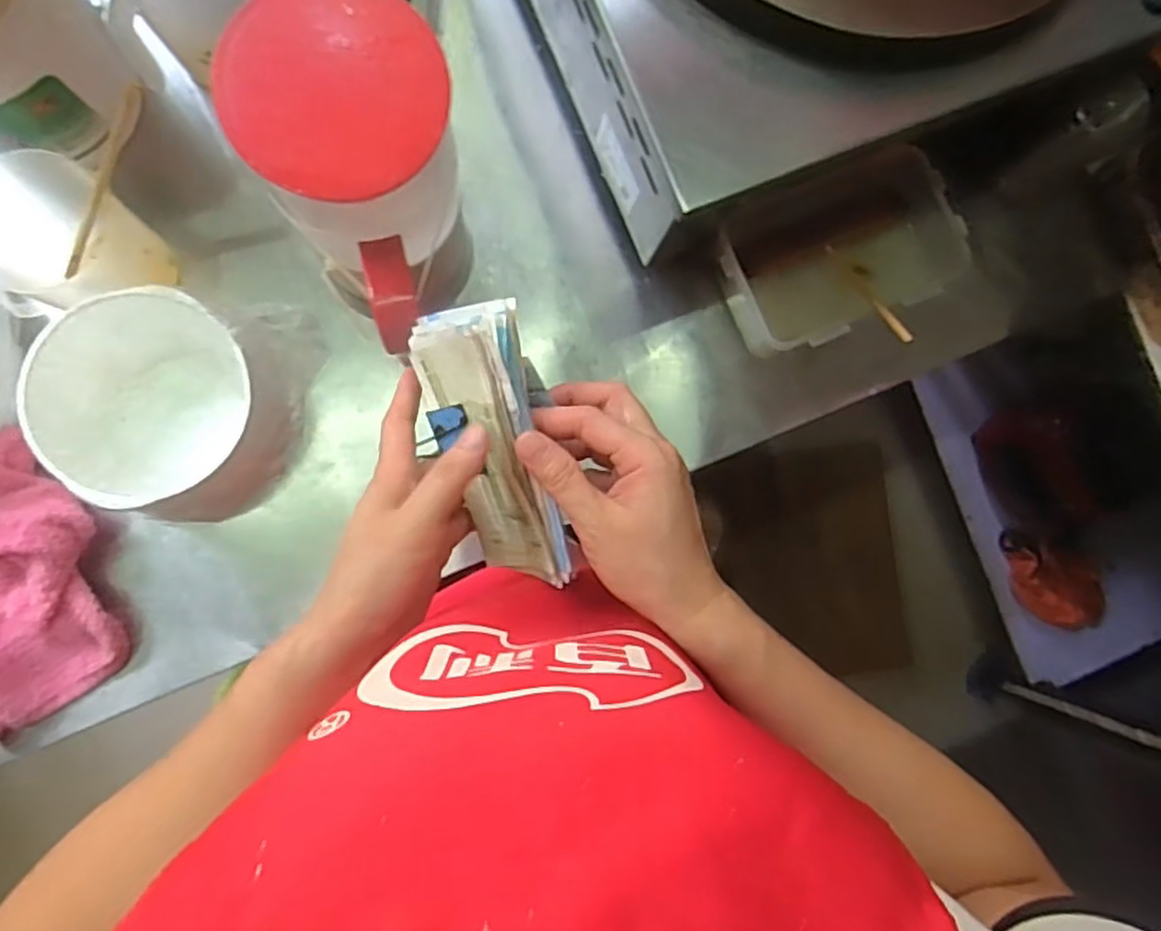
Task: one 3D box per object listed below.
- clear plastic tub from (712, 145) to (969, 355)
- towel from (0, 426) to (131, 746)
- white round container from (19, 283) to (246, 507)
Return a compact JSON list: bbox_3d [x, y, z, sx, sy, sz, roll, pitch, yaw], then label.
[{"bbox_3d":[0.219,-0.174,0.602,0.206,0.065,0.152,-15,90,-7],"label":"clear plastic tub"},{"bbox_3d":[-0.431,0.094,0.532,0.147,0.048,0.190,-31,91,-7],"label":"towel"},{"bbox_3d":[-0.331,-0.053,0.534,0.120,0.098,0.162,-4,88,-7],"label":"white round container"}]

